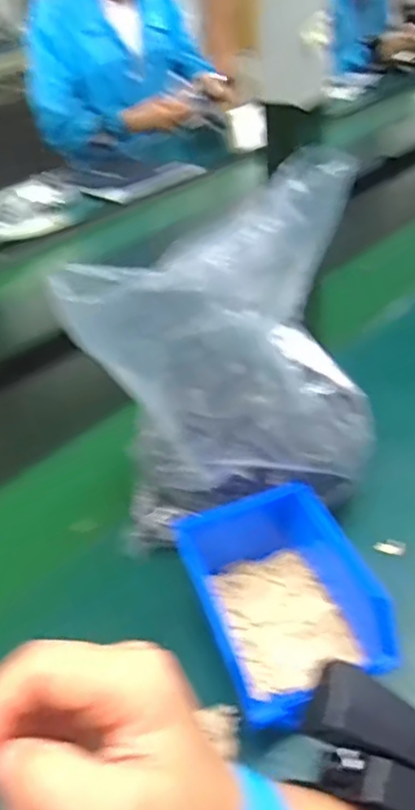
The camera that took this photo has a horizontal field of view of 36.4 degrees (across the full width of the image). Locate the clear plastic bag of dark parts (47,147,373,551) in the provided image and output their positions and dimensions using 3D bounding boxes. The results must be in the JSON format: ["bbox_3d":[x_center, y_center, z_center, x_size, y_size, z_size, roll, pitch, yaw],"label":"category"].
[{"bbox_3d":[0.010,-0.031,0.501,0.221,0.260,0.174,-11,37,-6],"label":"clear plastic bag of dark parts"}]

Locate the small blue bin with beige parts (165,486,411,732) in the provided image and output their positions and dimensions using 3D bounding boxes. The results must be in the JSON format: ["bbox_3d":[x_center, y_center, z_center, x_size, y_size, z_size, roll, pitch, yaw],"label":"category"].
[{"bbox_3d":[0.051,0.133,0.456,0.110,0.076,0.166,-17,38,-14],"label":"small blue bin with beige parts"}]

